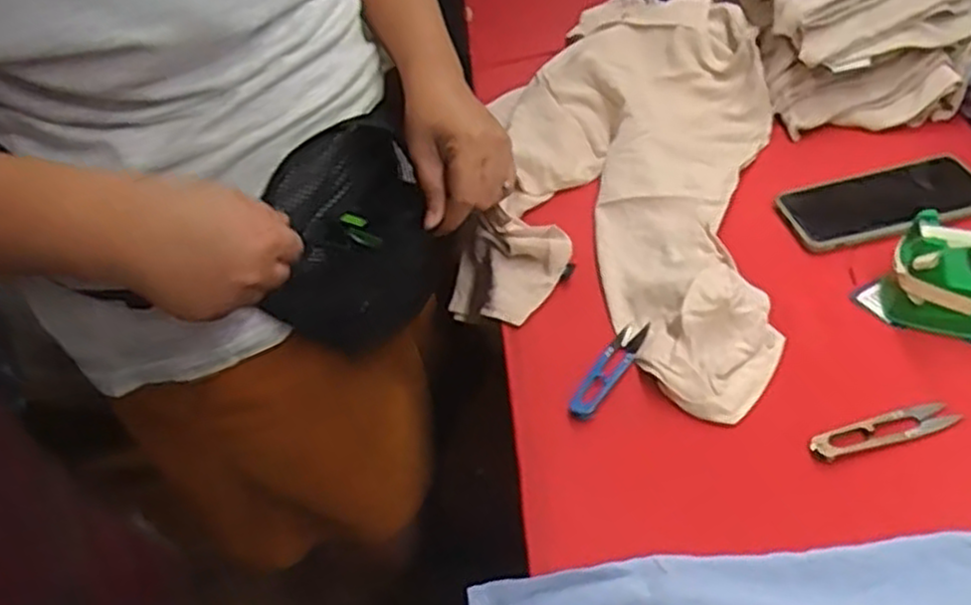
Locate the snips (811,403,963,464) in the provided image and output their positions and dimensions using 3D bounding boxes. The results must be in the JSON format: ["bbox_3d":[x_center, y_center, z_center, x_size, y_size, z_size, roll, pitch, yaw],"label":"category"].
[{"bbox_3d":[0.267,0.086,0.522,0.099,0.009,0.023,-14,44,-6],"label":"snips"}]

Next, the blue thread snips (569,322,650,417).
[{"bbox_3d":[0.096,0.050,0.597,0.024,0.004,0.098,22,51,28],"label":"blue thread snips"}]

